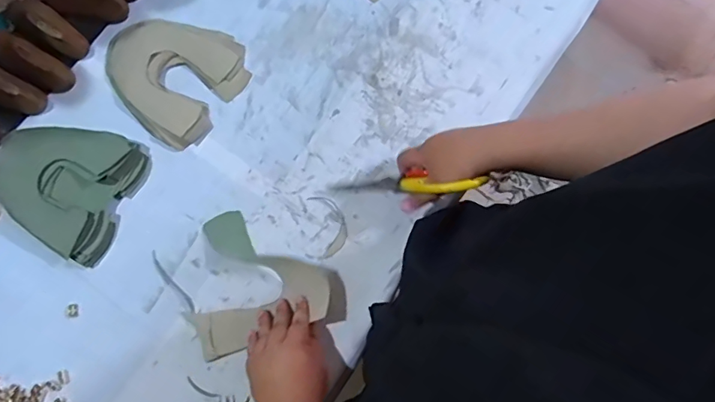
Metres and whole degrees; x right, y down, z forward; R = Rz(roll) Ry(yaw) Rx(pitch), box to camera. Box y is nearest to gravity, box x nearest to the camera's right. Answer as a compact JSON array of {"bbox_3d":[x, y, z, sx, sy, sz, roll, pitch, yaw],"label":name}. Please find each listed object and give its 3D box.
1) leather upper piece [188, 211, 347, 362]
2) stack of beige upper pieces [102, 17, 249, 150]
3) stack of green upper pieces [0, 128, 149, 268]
[{"bbox_3d":[-0.130,0.092,0.602,0.192,0.044,0.175,-17,78,-2],"label":"leather upper piece"},{"bbox_3d":[-0.266,-0.189,0.667,0.190,0.023,0.172,35,81,8],"label":"stack of beige upper pieces"},{"bbox_3d":[-0.411,-0.030,0.632,0.207,0.035,0.165,21,80,6],"label":"stack of green upper pieces"}]

